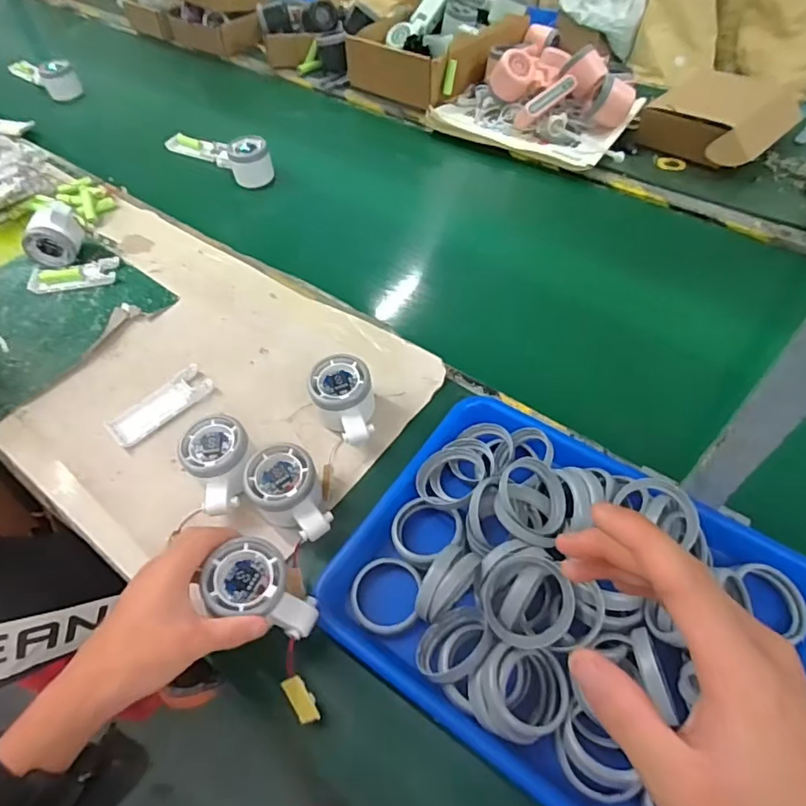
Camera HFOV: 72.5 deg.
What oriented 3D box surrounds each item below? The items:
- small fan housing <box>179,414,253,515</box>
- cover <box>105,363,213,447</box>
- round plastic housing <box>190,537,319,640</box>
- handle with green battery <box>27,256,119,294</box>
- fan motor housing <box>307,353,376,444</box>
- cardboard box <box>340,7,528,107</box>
[{"bbox_3d":[-0.156,0.055,0.480,0.055,0.051,0.078,-26,56,-16],"label":"small fan housing"},{"bbox_3d":[-0.244,0.001,0.552,0.041,0.008,0.102,37,63,27],"label":"cover"},{"bbox_3d":[-0.100,0.132,0.392,0.080,0.041,0.052,17,52,-6],"label":"round plastic housing"},{"bbox_3d":[-0.408,-0.159,0.680,0.102,0.016,0.036,-11,53,-5],"label":"handle with green battery"},{"bbox_3d":[-0.054,0.002,0.513,0.056,0.051,0.080,-8,53,-3],"label":"fan motor housing"},{"bbox_3d":[0.054,-0.603,0.934,0.264,0.068,0.212,-39,60,-23],"label":"cardboard box"}]

